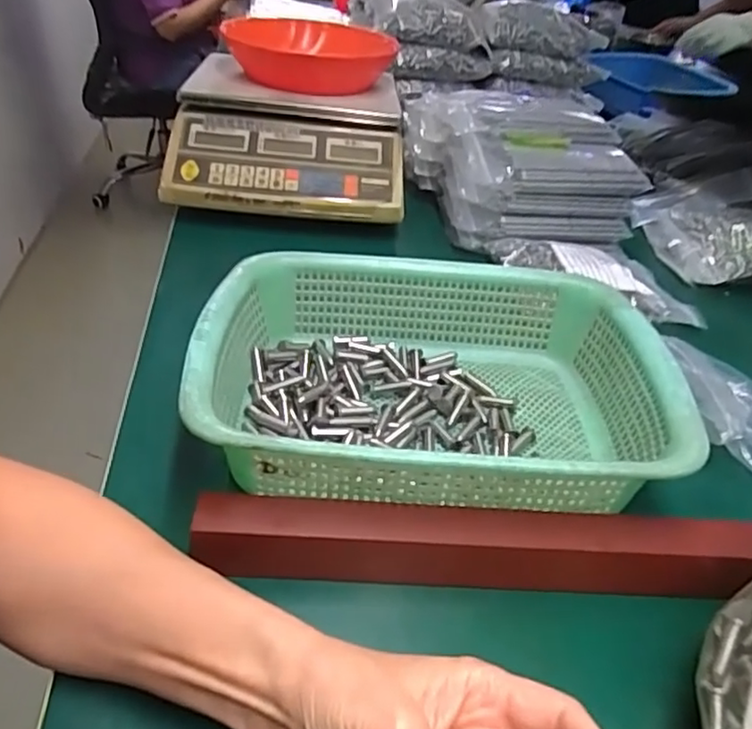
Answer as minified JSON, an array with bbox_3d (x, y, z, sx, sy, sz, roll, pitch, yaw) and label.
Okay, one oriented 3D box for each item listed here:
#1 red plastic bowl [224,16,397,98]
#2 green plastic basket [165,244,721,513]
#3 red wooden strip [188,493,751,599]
[{"bbox_3d":[-0.076,-0.384,0.772,0.196,0.057,0.195,1,38,-5],"label":"red plastic bowl"},{"bbox_3d":[0.037,0.012,0.424,0.296,0.082,0.220,3,37,-1],"label":"green plastic basket"},{"bbox_3d":[0.062,0.101,0.341,0.308,0.047,0.030,2,37,-3],"label":"red wooden strip"}]

